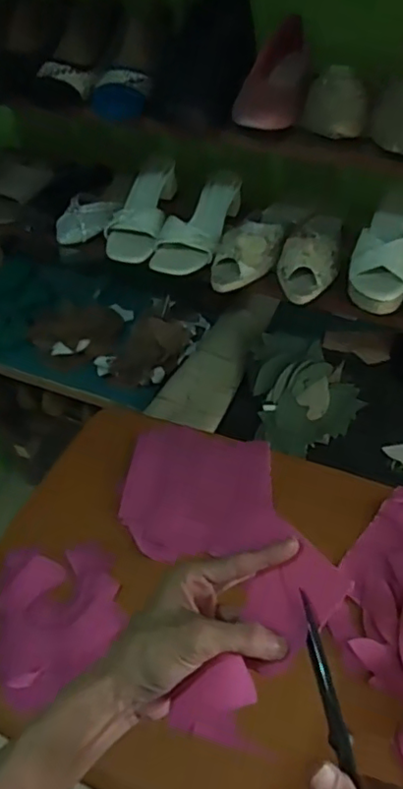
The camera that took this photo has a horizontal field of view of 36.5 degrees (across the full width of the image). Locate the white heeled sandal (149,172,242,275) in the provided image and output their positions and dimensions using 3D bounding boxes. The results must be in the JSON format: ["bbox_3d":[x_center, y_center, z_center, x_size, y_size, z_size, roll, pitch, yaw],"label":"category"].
[{"bbox_3d":[0.006,-0.274,1.001,0.093,0.065,0.222,25,71,23],"label":"white heeled sandal"}]

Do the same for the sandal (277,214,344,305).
[{"bbox_3d":[0.169,-0.221,0.941,0.088,0.058,0.202,11,53,14],"label":"sandal"}]

